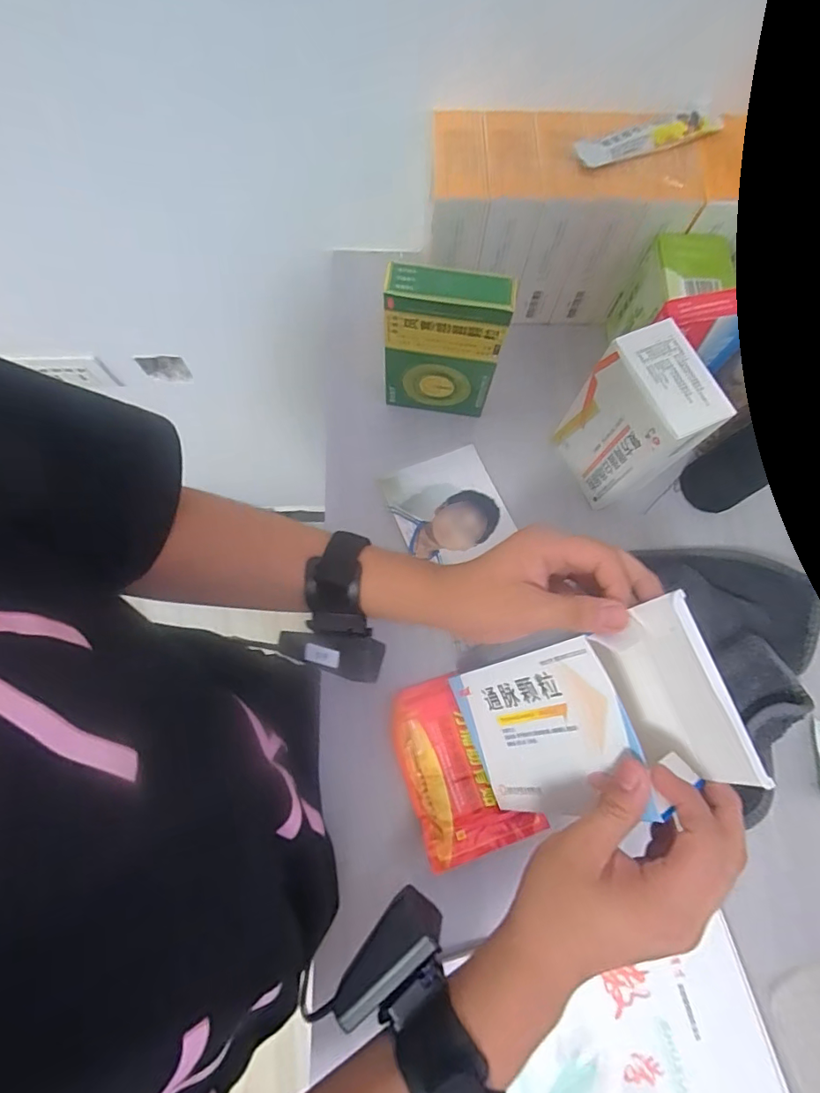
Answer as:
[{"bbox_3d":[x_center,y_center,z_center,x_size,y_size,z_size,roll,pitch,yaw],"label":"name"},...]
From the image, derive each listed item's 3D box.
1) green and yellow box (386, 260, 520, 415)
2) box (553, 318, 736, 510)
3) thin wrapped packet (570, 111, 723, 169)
[{"bbox_3d":[0.027,-0.170,0.430,0.094,0.142,0.035,7,75,0],"label":"green and yellow box"},{"bbox_3d":[0.180,-0.101,0.416,0.062,0.140,0.094,-20,77,-7],"label":"box"},{"bbox_3d":[0.195,-0.335,0.406,0.125,0.011,0.023,-21,77,-7],"label":"thin wrapped packet"}]

